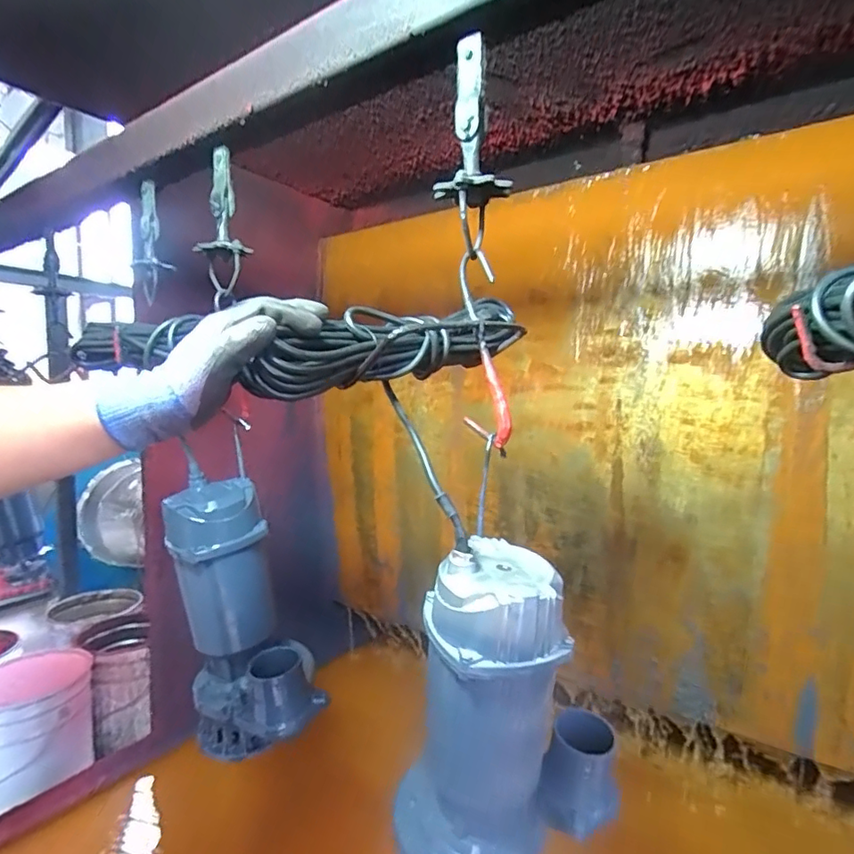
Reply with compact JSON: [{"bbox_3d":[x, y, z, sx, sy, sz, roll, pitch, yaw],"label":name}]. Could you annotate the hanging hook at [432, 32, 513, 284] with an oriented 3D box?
[{"bbox_3d":[0.043,-0.260,0.513,0.069,0.212,0.061,-2,3,4],"label":"hanging hook"}]

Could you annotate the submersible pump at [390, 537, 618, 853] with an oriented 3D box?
[{"bbox_3d":[0.083,0.313,0.566,0.168,0.389,0.212,1,4,39],"label":"submersible pump"}]

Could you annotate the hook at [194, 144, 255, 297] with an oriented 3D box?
[{"bbox_3d":[-0.289,-0.286,0.742,0.072,0.185,0.059,-3,3,-16],"label":"hook"}]

